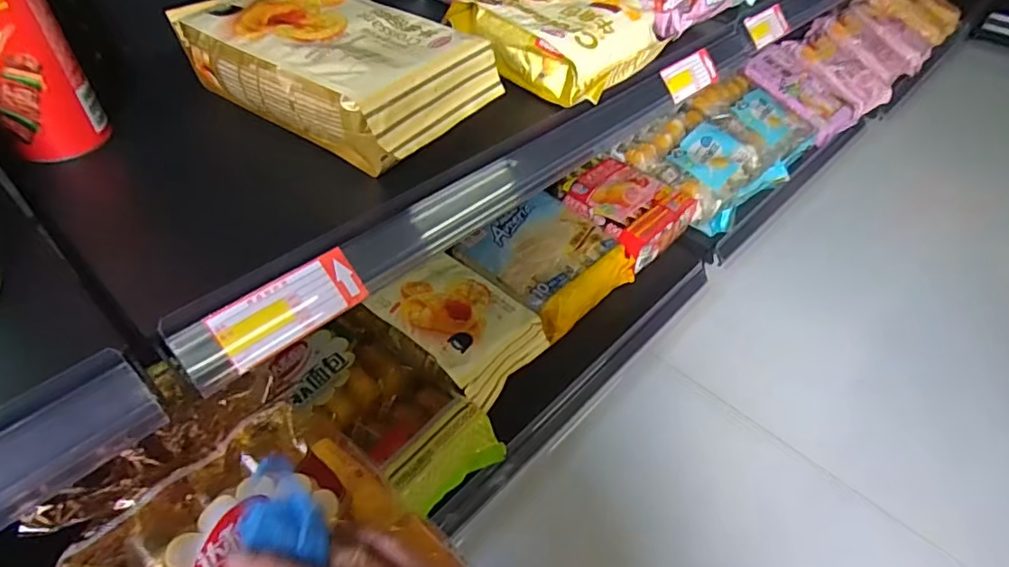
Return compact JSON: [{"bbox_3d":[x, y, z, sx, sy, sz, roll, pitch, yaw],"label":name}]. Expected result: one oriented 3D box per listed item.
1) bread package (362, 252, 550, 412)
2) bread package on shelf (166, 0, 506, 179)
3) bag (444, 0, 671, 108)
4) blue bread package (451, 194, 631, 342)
[{"bbox_3d":[-0.061,0.045,0.695,0.199,0.049,0.138,31,51,25],"label":"bread package"},{"bbox_3d":[-0.147,-0.190,0.482,0.261,0.062,0.142,29,50,23],"label":"bread package on shelf"},{"bbox_3d":[0.054,-0.251,0.557,0.141,0.063,0.183,-33,55,-31],"label":"bag"},{"bbox_3d":[0.059,-0.032,0.778,0.179,0.060,0.176,-32,55,-31],"label":"blue bread package"}]

